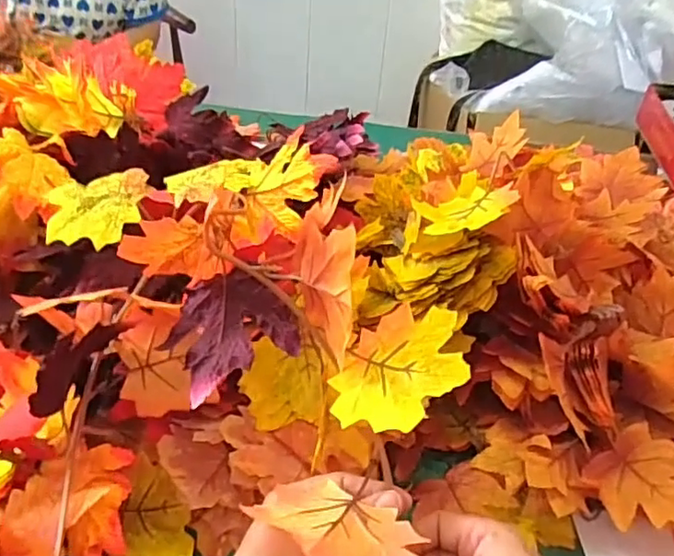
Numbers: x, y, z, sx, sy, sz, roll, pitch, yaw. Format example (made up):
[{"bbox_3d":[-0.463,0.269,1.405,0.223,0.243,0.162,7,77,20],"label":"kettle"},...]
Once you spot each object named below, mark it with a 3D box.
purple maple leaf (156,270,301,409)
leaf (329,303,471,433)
[{"bbox_3d":[-0.070,0.028,0.391,0.076,0.041,0.071,-19,43,-29],"label":"purple maple leaf"},{"bbox_3d":[0.039,0.054,0.374,0.078,0.008,0.090,7,47,37],"label":"leaf"}]

